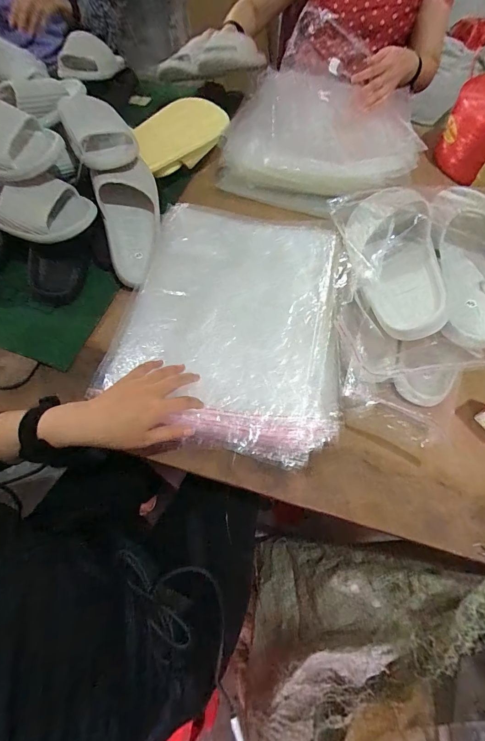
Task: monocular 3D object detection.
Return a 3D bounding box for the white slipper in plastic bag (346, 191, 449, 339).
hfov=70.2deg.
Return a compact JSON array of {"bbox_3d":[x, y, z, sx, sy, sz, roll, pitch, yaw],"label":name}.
[{"bbox_3d":[0.209,-0.145,0.476,0.092,0.068,0.212,-9,79,-5],"label":"white slipper in plastic bag"}]

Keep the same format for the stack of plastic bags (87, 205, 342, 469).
[{"bbox_3d":[-0.012,-0.083,0.556,0.330,0.071,0.403,9,63,5],"label":"stack of plastic bags"}]

